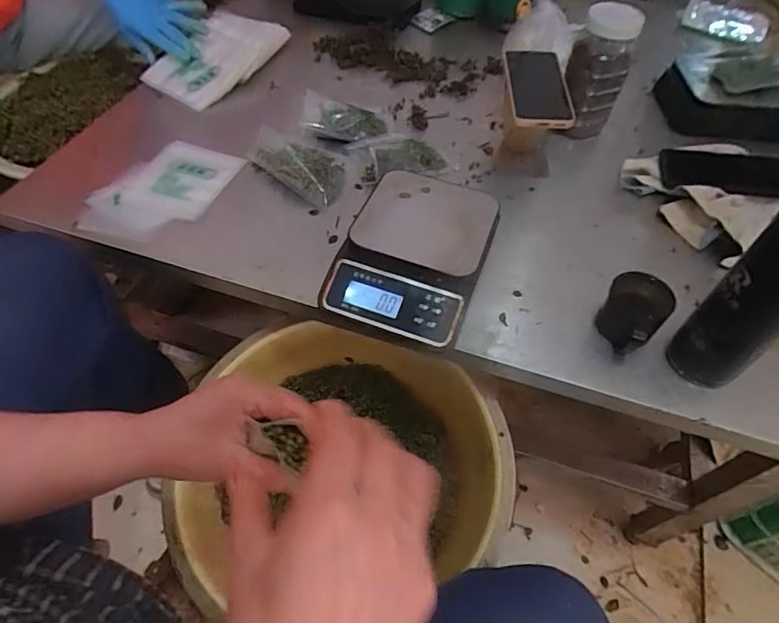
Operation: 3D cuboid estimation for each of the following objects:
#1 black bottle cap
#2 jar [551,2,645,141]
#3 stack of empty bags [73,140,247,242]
[{"bbox_3d":[0.245,0.004,0.514,0.057,0.068,0.059,1,55,-1],"label":"black bottle cap"},{"bbox_3d":[0.292,-0.336,0.712,0.082,0.161,0.072,19,57,11],"label":"jar"},{"bbox_3d":[-0.284,-0.153,0.629,0.114,0.024,0.191,26,58,15],"label":"stack of empty bags"}]

